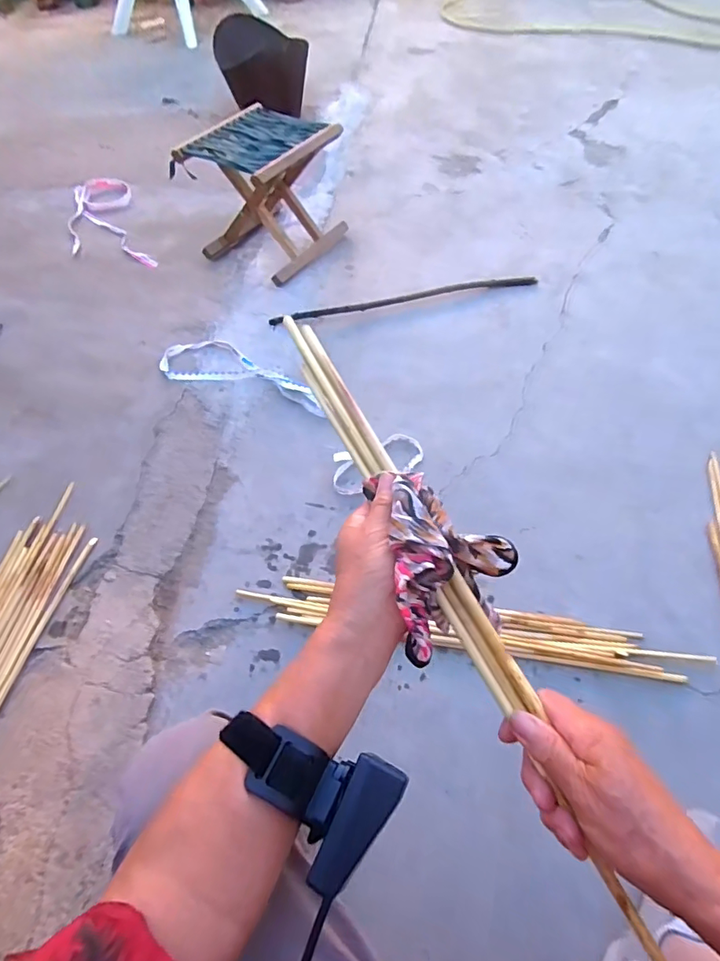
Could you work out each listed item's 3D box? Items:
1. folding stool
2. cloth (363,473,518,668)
[{"bbox_3d":[-0.233,-0.727,1.299,0.281,0.294,0.290,28,63,19],"label":"folding stool"},{"bbox_3d":[0.060,0.051,0.362,0.096,0.074,0.132,-13,59,-4],"label":"cloth"}]

